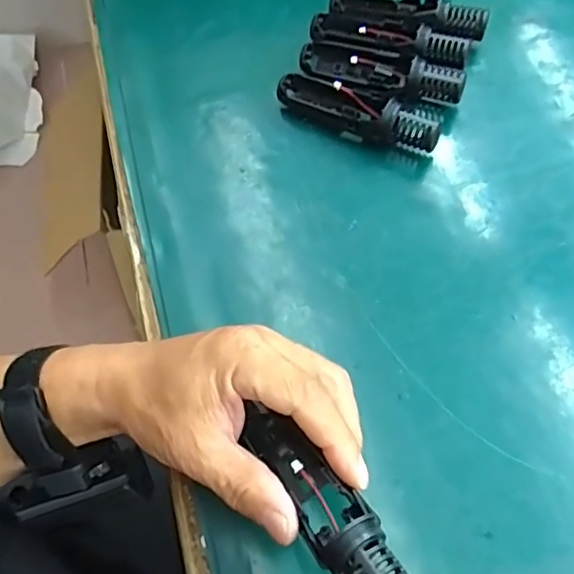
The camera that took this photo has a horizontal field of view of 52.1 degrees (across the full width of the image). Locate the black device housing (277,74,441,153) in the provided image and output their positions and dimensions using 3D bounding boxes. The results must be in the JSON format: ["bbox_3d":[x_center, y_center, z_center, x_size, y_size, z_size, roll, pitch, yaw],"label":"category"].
[{"bbox_3d":[0.050,-0.124,0.422,0.120,0.033,0.027,31,69,18],"label":"black device housing"}]

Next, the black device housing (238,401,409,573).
[{"bbox_3d":[0.015,0.100,0.272,0.029,0.025,0.137,-34,36,-13],"label":"black device housing"}]

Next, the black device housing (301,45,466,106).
[{"bbox_3d":[0.071,-0.161,0.441,0.122,0.034,0.025,17,66,12],"label":"black device housing"}]

